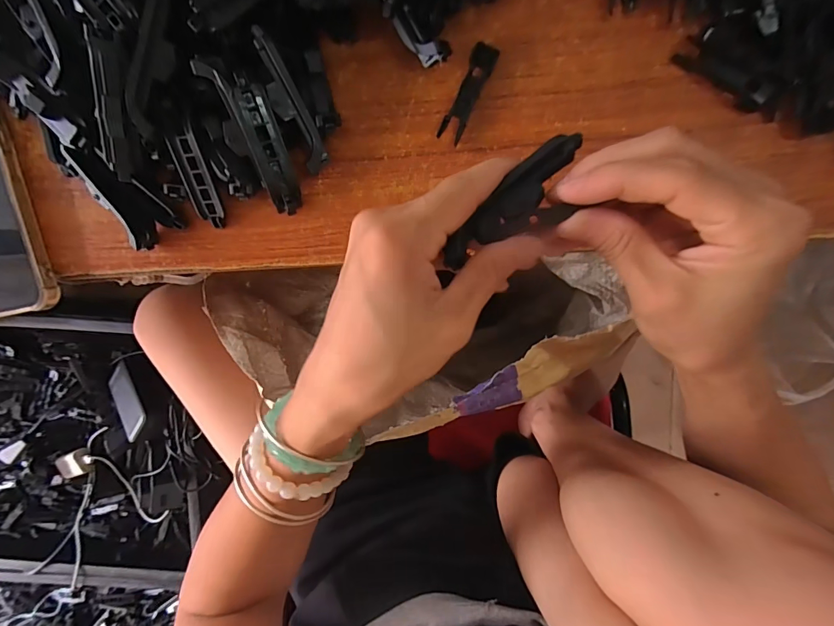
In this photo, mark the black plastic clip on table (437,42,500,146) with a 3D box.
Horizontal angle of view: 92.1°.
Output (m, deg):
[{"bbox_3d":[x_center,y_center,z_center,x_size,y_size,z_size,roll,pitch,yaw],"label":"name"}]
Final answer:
[{"bbox_3d":[0.030,-0.128,0.236,0.014,0.009,0.054,25,99,1],"label":"black plastic clip on table"}]

